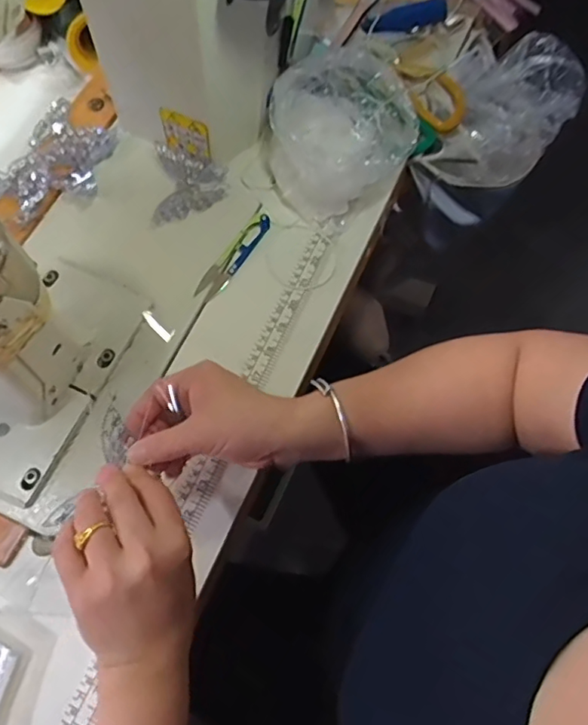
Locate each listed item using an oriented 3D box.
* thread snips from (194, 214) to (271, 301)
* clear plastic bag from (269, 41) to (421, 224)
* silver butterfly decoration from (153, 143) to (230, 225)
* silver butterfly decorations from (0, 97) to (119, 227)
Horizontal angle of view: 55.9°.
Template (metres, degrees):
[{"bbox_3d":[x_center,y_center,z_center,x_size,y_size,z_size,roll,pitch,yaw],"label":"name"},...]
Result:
[{"bbox_3d":[-0.057,-0.101,0.525,0.019,0.008,0.102,30,71,14],"label":"thread snips"},{"bbox_3d":[0.045,-0.217,0.524,0.140,0.092,0.112,-34,69,-11],"label":"clear plastic bag"},{"bbox_3d":[-0.101,-0.177,0.548,0.069,0.014,0.083,-3,67,1],"label":"silver butterfly decoration"},{"bbox_3d":[-0.233,-0.195,0.540,0.107,0.022,0.134,27,71,13],"label":"silver butterfly decorations"}]

